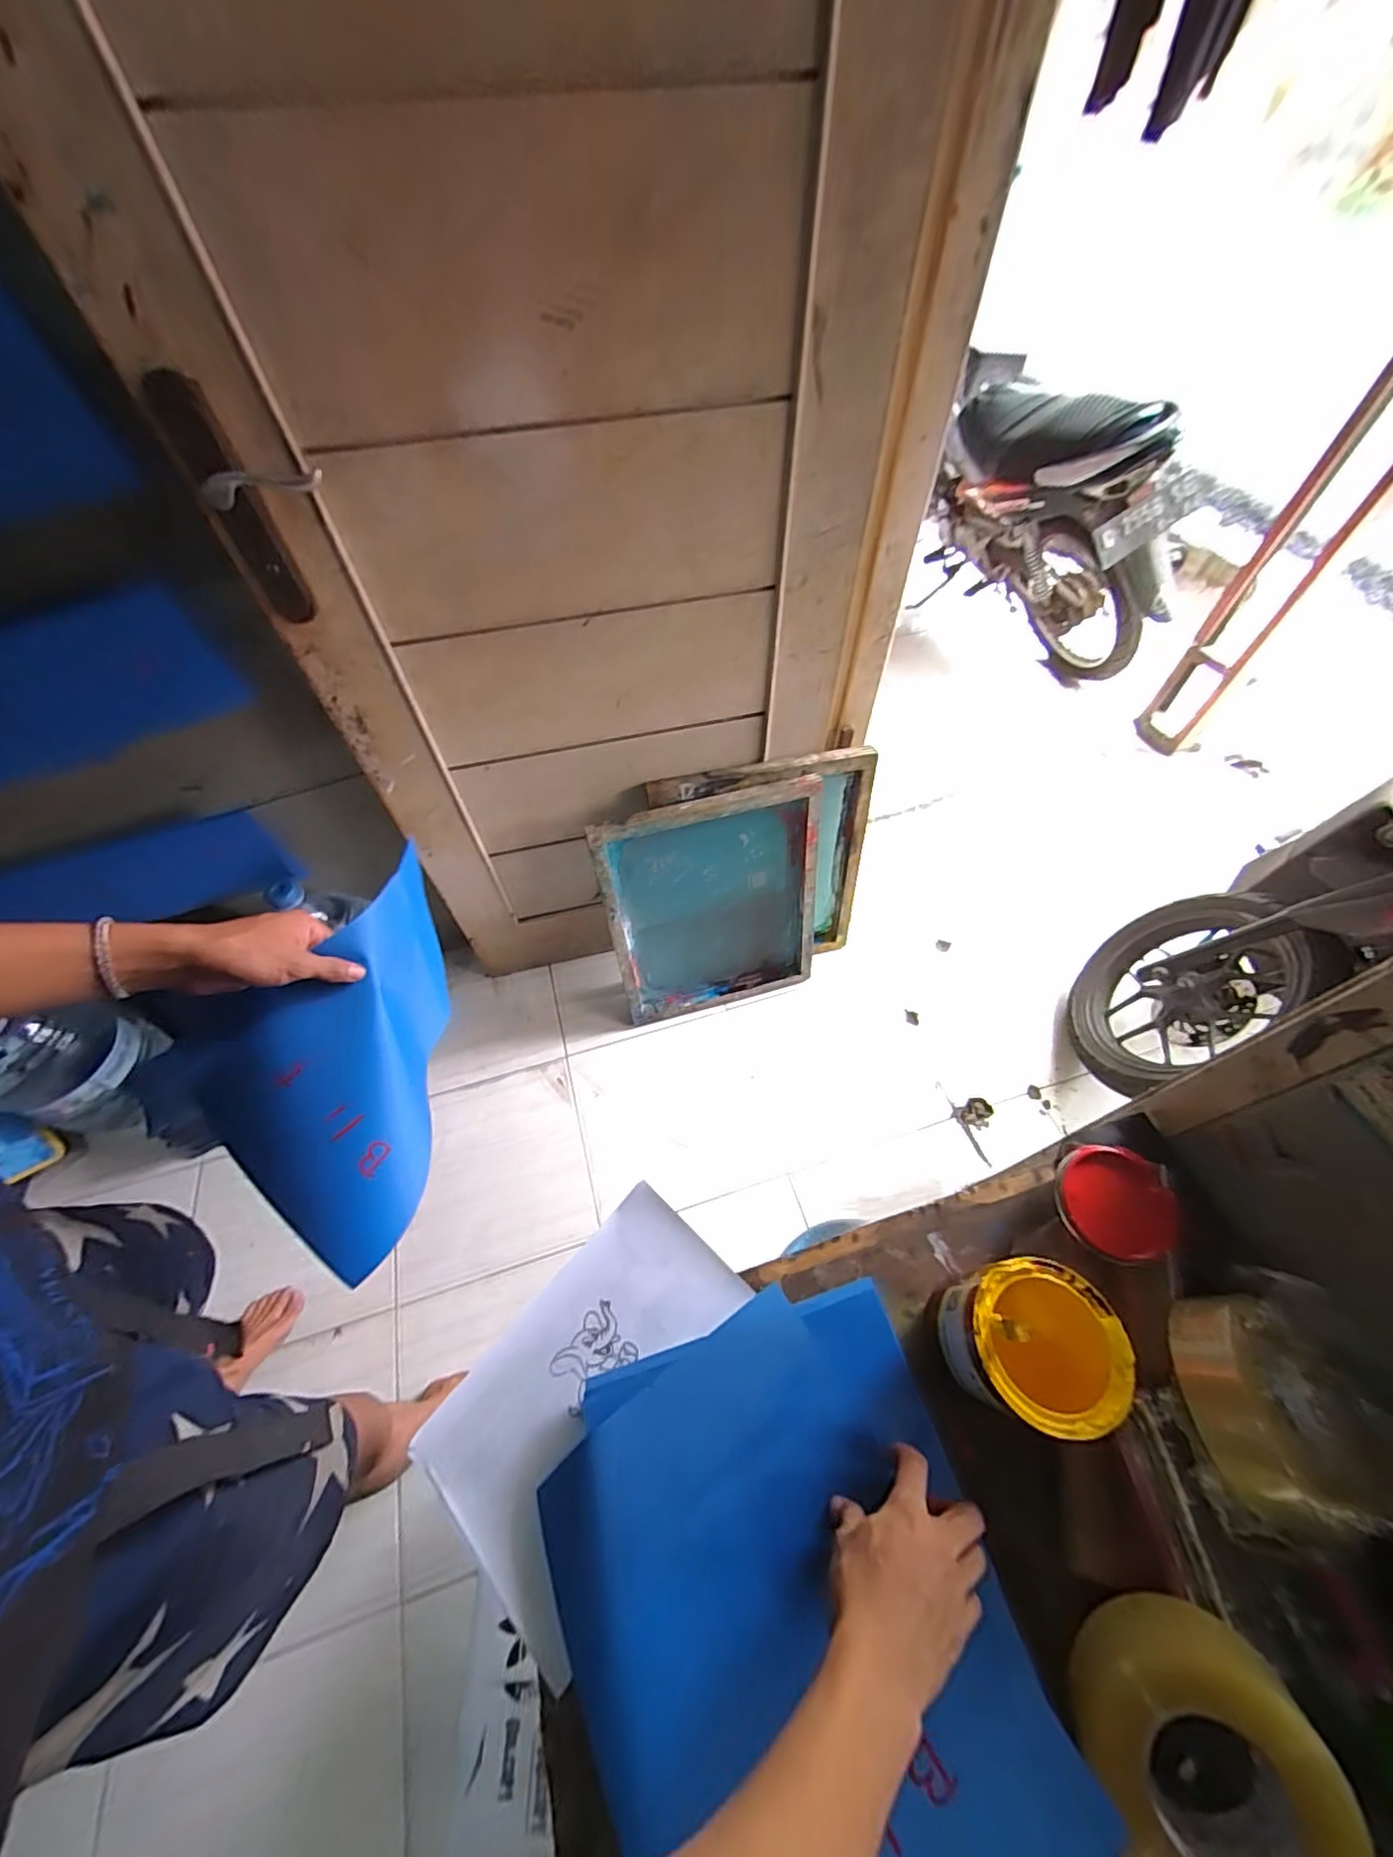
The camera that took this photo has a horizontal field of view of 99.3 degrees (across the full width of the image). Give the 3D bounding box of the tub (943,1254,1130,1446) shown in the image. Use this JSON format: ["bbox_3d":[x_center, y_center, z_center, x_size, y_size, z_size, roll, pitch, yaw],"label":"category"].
[{"bbox_3d":[0.268,0.338,0.485,0.108,0.113,0.106,-1,56,1],"label":"tub"}]

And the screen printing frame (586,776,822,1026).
[{"bbox_3d":[0.038,-0.038,1.296,0.460,0.557,0.055,-14,42,-10],"label":"screen printing frame"}]

